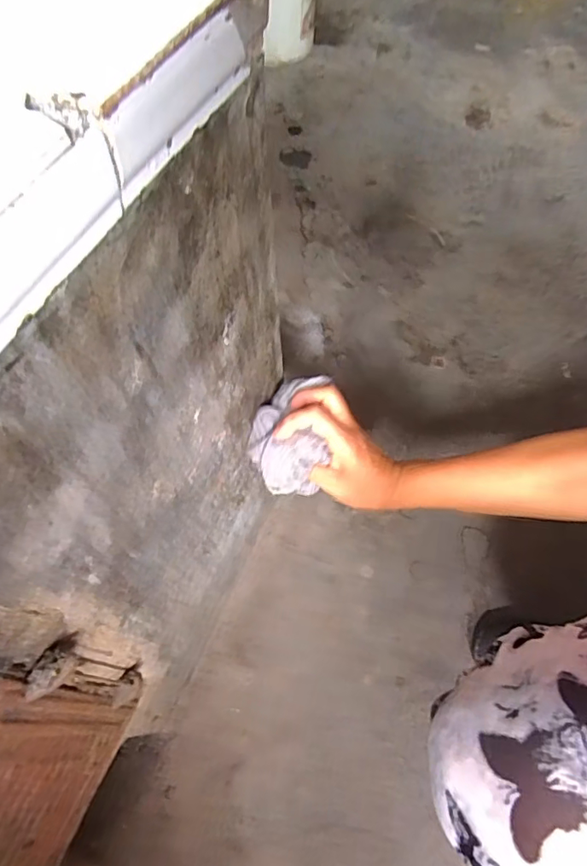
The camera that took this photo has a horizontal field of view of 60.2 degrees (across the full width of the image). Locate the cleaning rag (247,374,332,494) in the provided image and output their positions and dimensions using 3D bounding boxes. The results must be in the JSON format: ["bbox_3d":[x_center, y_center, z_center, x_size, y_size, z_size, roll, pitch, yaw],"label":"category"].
[{"bbox_3d":[0.002,0.001,0.521,0.071,0.065,0.117,17,63,11],"label":"cleaning rag"}]

